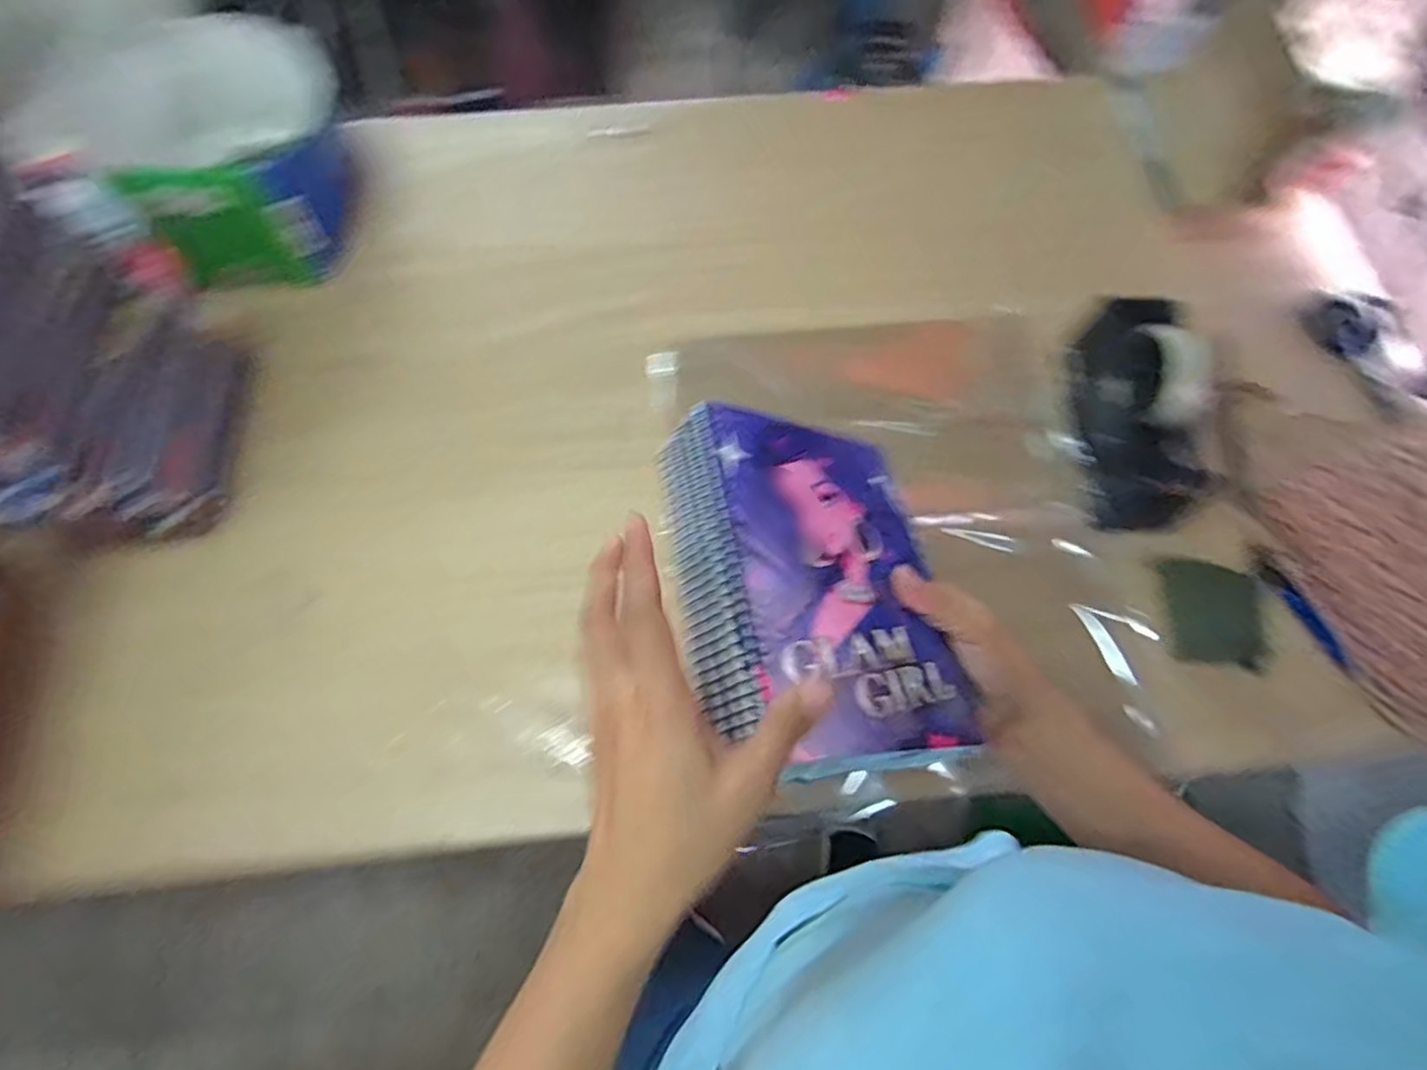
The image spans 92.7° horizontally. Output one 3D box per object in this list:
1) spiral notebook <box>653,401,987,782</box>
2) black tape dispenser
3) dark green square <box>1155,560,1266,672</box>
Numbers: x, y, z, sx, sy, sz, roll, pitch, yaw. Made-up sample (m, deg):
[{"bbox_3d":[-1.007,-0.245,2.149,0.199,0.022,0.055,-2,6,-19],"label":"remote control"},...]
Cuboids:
[{"bbox_3d":[0.058,0.028,0.377,0.157,0.045,0.192,5,61,-26],"label":"spiral notebook"},{"bbox_3d":[0.387,-0.113,0.618,0.084,0.115,0.198,2,70,1],"label":"black tape dispenser"},{"bbox_3d":[0.449,0.070,0.613,0.081,0.012,0.091,0,82,7],"label":"dark green square"}]

